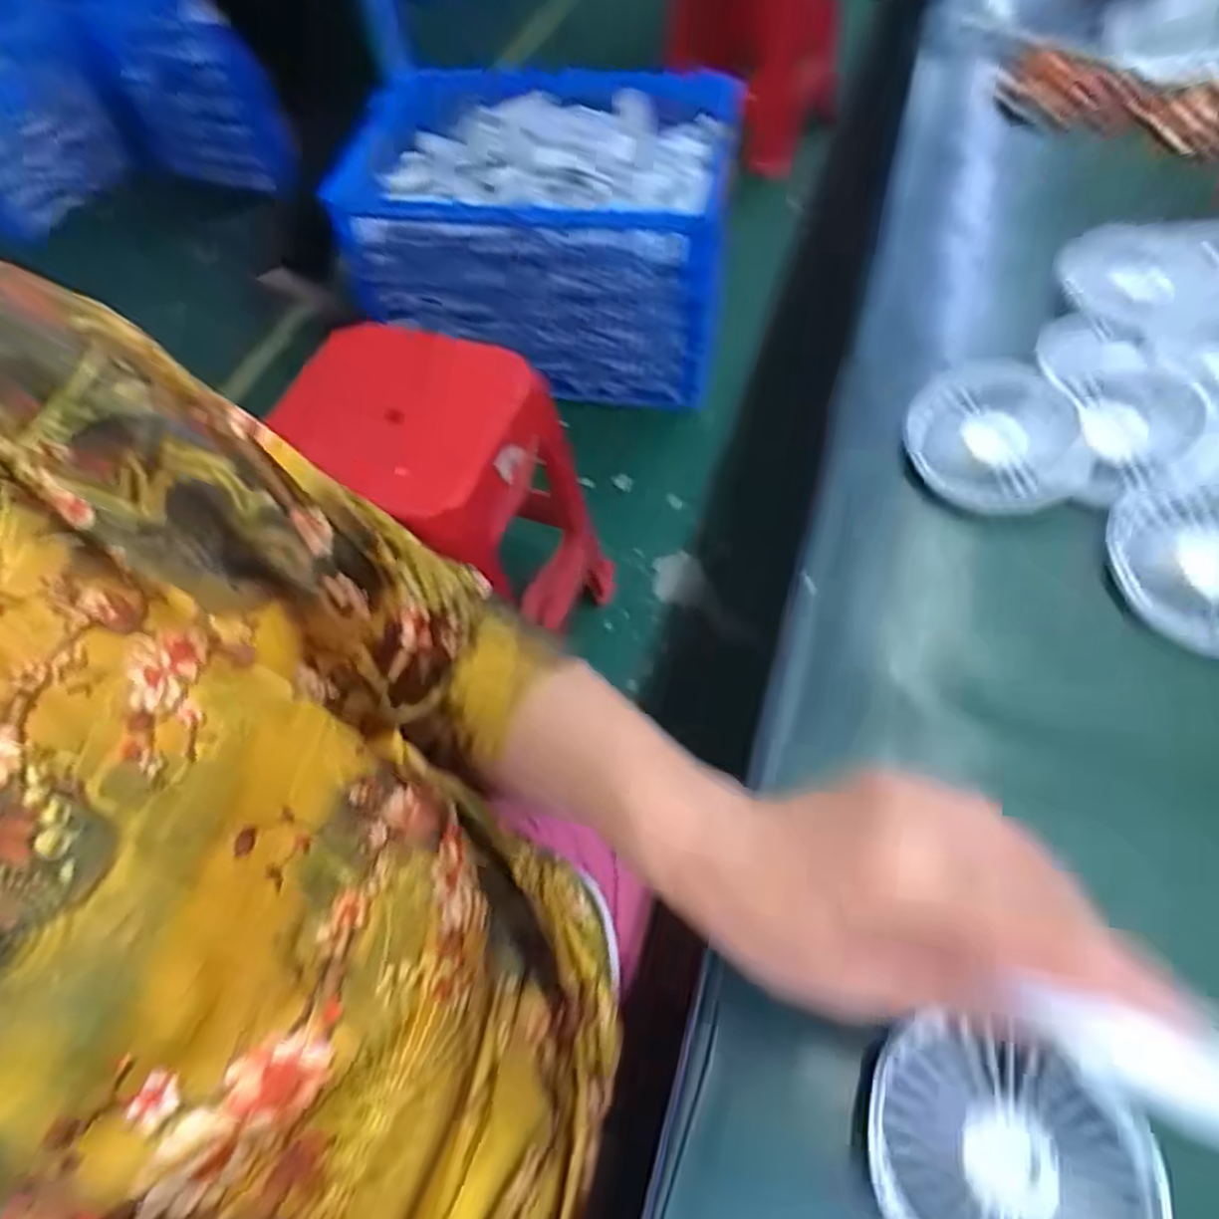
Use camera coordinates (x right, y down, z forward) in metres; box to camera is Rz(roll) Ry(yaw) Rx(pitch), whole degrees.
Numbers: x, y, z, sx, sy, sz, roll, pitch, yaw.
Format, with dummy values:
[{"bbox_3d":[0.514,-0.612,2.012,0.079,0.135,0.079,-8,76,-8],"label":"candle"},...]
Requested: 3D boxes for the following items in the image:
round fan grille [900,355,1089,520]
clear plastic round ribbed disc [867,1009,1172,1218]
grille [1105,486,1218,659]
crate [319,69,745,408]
[{"bbox_3d":[0.214,-0.098,0.430,0.087,0.025,0.097,-9,58,-1],"label":"round fan grille"},{"bbox_3d":[0.133,0.183,0.250,0.088,0.013,0.081,-2,58,3],"label":"clear plastic round ribbed disc"},{"bbox_3d":[0.302,-0.023,0.378,0.095,0.013,0.097,-2,58,3],"label":"grille"},{"bbox_3d":[-0.118,-0.664,1.431,0.647,0.418,0.329,4,59,7],"label":"crate"}]

